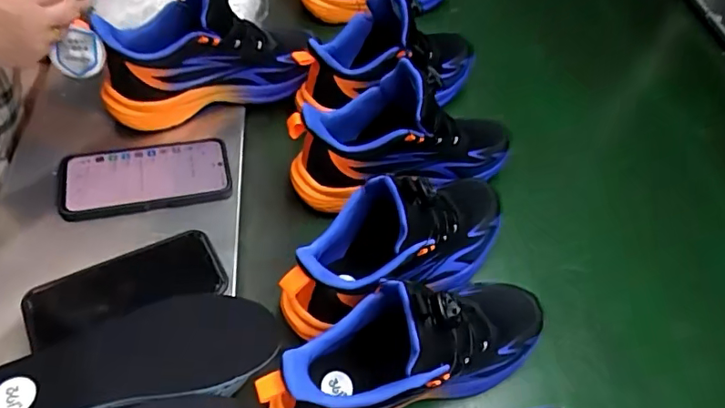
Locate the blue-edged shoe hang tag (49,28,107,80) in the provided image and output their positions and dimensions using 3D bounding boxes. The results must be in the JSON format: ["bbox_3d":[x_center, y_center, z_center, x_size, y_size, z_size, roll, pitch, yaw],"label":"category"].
[{"bbox_3d":[-0.275,-0.144,0.513,0.047,0.047,0.011,-2,33,-2],"label":"blue-edged shoe hang tag"}]

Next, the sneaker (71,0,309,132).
[{"bbox_3d":[-0.177,-0.175,0.576,0.215,0.140,0.090,-16,55,-12],"label":"sneaker"}]

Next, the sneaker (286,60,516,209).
[{"bbox_3d":[0.047,-0.070,0.567,0.249,0.146,0.089,-8,53,-6],"label":"sneaker"}]

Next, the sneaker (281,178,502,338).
[{"bbox_3d":[0.044,0.028,0.485,0.255,0.136,0.084,-14,52,-32],"label":"sneaker"}]

